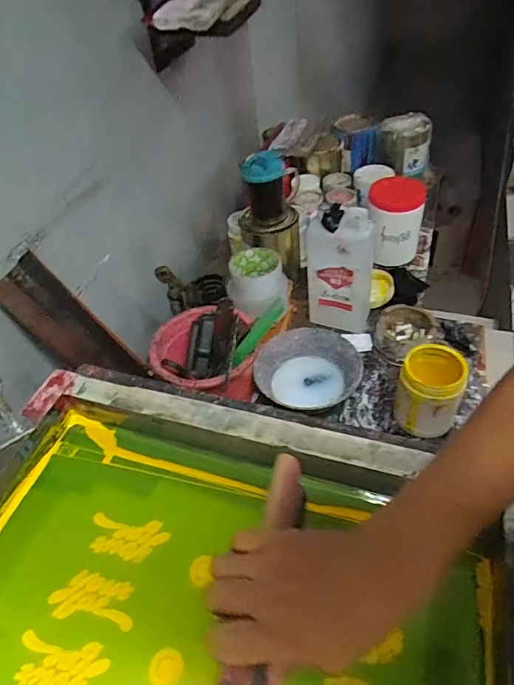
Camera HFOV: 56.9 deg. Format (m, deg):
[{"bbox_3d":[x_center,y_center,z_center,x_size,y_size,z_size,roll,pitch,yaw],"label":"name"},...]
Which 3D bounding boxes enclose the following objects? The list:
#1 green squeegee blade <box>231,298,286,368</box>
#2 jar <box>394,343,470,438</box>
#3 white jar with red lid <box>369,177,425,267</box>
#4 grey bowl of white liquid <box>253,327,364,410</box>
[{"bbox_3d":[0.002,-0.011,0.594,0.017,0.113,0.010,16,38,-31],"label":"green squeegee blade"},{"bbox_3d":[0.237,0.071,0.656,0.081,0.111,0.089,-4,44,4],"label":"jar"},{"bbox_3d":[0.267,-0.237,0.931,0.102,0.139,0.098,1,45,9],"label":"white jar with red lid"},{"bbox_3d":[0.080,0.047,0.736,0.153,0.062,0.143,-4,44,4],"label":"grey bowl of white liquid"}]

